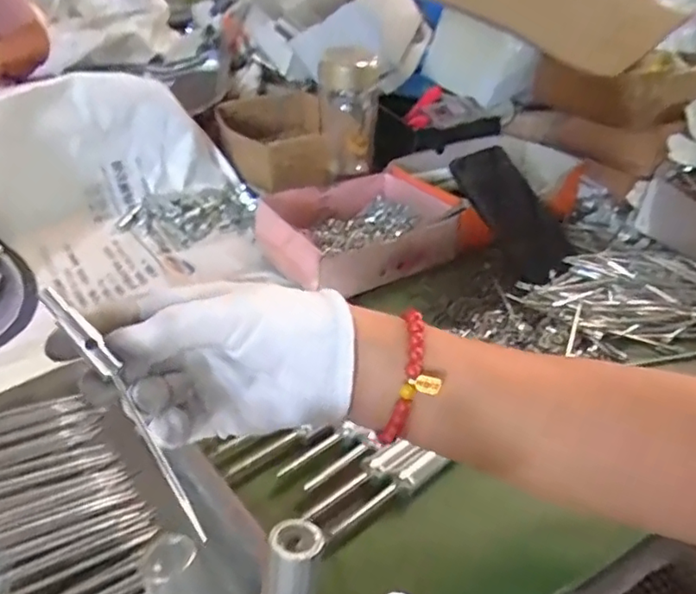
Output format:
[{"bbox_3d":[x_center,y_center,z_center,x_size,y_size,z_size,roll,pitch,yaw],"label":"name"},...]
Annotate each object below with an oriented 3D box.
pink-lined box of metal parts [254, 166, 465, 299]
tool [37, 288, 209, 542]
[{"bbox_3d":[0.012,-0.071,0.614,0.186,0.053,0.145,-21,40,-30],"label":"pink-lined box of metal parts"},{"bbox_3d":[-0.100,0.047,0.264,0.010,0.010,0.125,-31,85,-38],"label":"tool"}]

